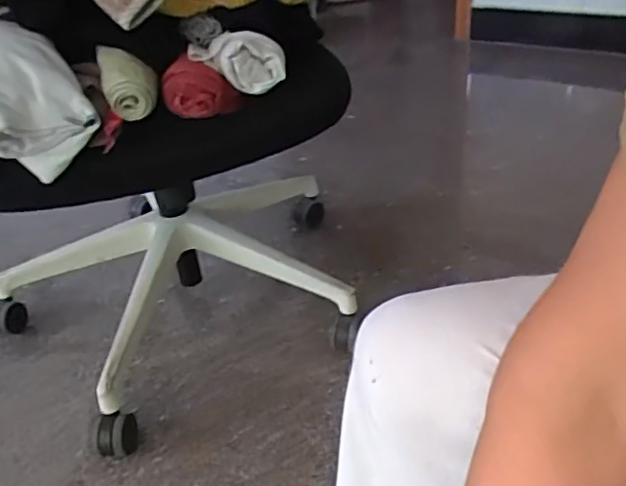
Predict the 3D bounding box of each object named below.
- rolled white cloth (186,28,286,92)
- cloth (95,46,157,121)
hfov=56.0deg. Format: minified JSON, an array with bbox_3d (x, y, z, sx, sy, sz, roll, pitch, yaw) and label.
[{"bbox_3d":[-0.090,-0.216,0.704,0.107,0.063,0.042,-11,35,-8],"label":"rolled white cloth"},{"bbox_3d":[-0.211,-0.185,0.676,0.060,0.062,0.081,-13,35,-12],"label":"cloth"}]

